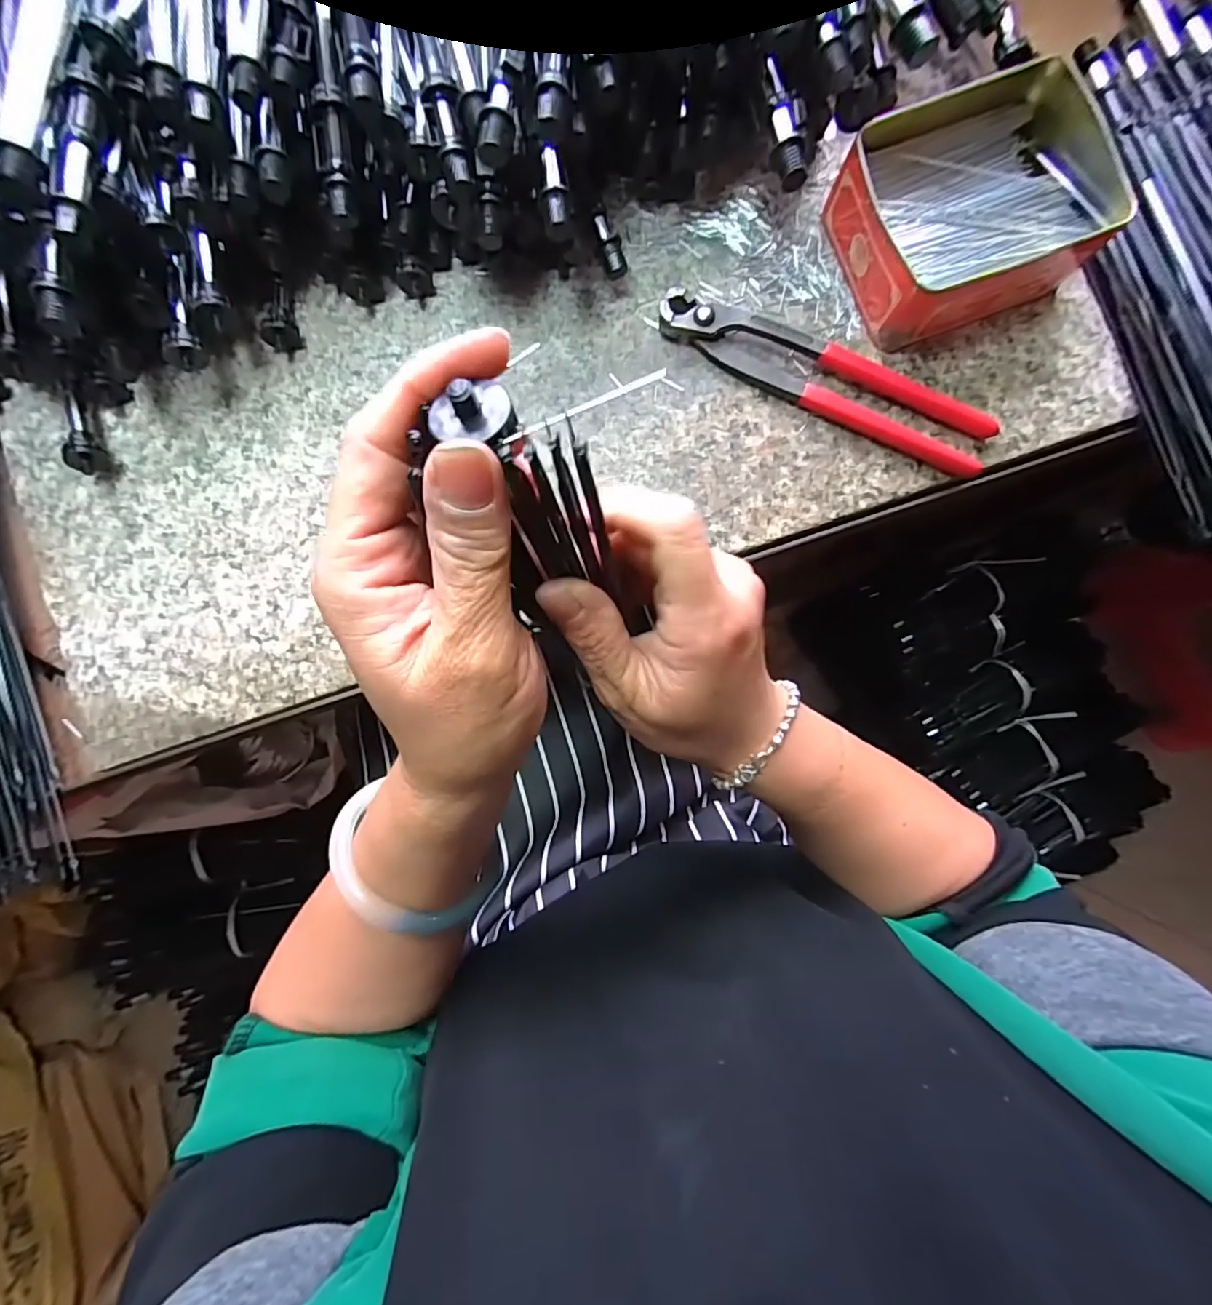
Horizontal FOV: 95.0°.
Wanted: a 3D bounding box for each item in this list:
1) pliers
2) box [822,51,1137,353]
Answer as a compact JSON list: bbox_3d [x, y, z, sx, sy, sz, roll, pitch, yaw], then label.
[{"bbox_3d":[0.124,-0.160,0.312,0.193,0.015,0.045,26,87,1],"label":"pliers"},{"bbox_3d":[0.191,-0.241,0.300,0.131,0.049,0.112,-22,87,-1],"label":"box"}]

